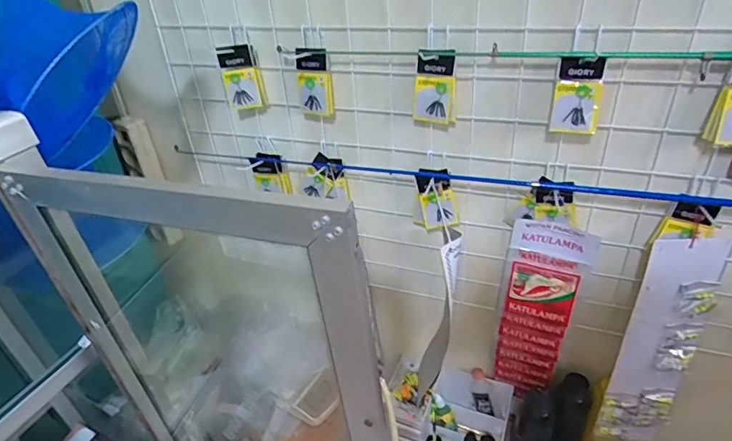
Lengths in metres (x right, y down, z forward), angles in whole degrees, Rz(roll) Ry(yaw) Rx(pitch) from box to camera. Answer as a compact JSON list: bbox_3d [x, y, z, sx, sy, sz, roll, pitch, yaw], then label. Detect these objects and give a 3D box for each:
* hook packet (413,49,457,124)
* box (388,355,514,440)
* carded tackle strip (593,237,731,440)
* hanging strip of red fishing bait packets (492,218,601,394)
[{"bbox_3d":[0.090,-0.176,0.623,0.053,0.091,0.018,6,35,15],"label":"hook packet"},{"bbox_3d":[0.146,0.369,0.905,0.225,0.098,0.147,12,37,23],"label":"box"},{"bbox_3d":[0.422,0.192,0.691,0.099,0.388,0.009,1,30,8],"label":"carded tackle strip"},{"bbox_3d":[0.277,0.159,0.765,0.112,0.358,0.023,10,36,21],"label":"hanging strip of red fishing bait packets"}]

